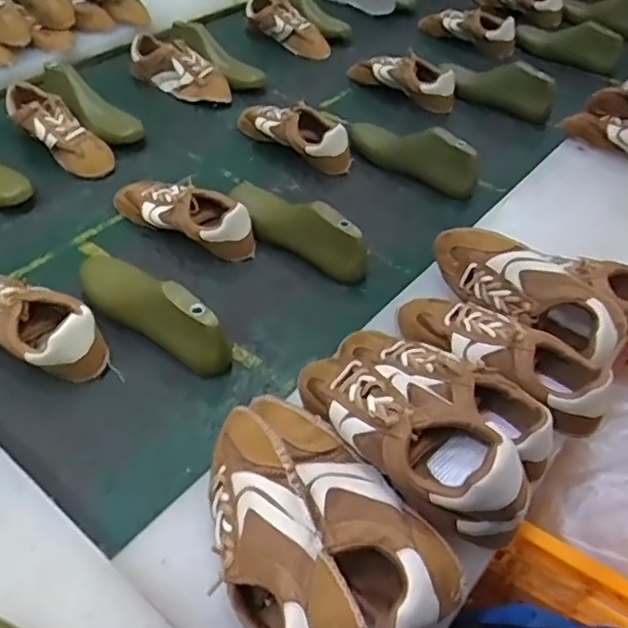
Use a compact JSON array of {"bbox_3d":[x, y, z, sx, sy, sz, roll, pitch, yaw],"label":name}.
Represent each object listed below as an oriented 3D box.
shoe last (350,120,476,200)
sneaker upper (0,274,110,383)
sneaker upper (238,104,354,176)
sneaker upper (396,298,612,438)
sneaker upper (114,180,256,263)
[{"bbox_3d":[0.155,-0.276,1.008,0.072,0.091,0.250,-34,58,-29],"label":"shoe last"},{"bbox_3d":[-0.332,0.005,0.702,0.215,0.070,0.091,27,52,20],"label":"sneaker upper"},{"bbox_3d":[-0.034,-0.309,1.026,0.226,0.078,0.091,28,52,20],"label":"sneaker upper"},{"bbox_3d":[0.191,0.037,0.639,0.225,0.068,0.084,27,52,20],"label":"sneaker upper"},{"bbox_3d":[-0.185,-0.143,0.860,0.224,0.068,0.085,24,50,17],"label":"sneaker upper"}]

